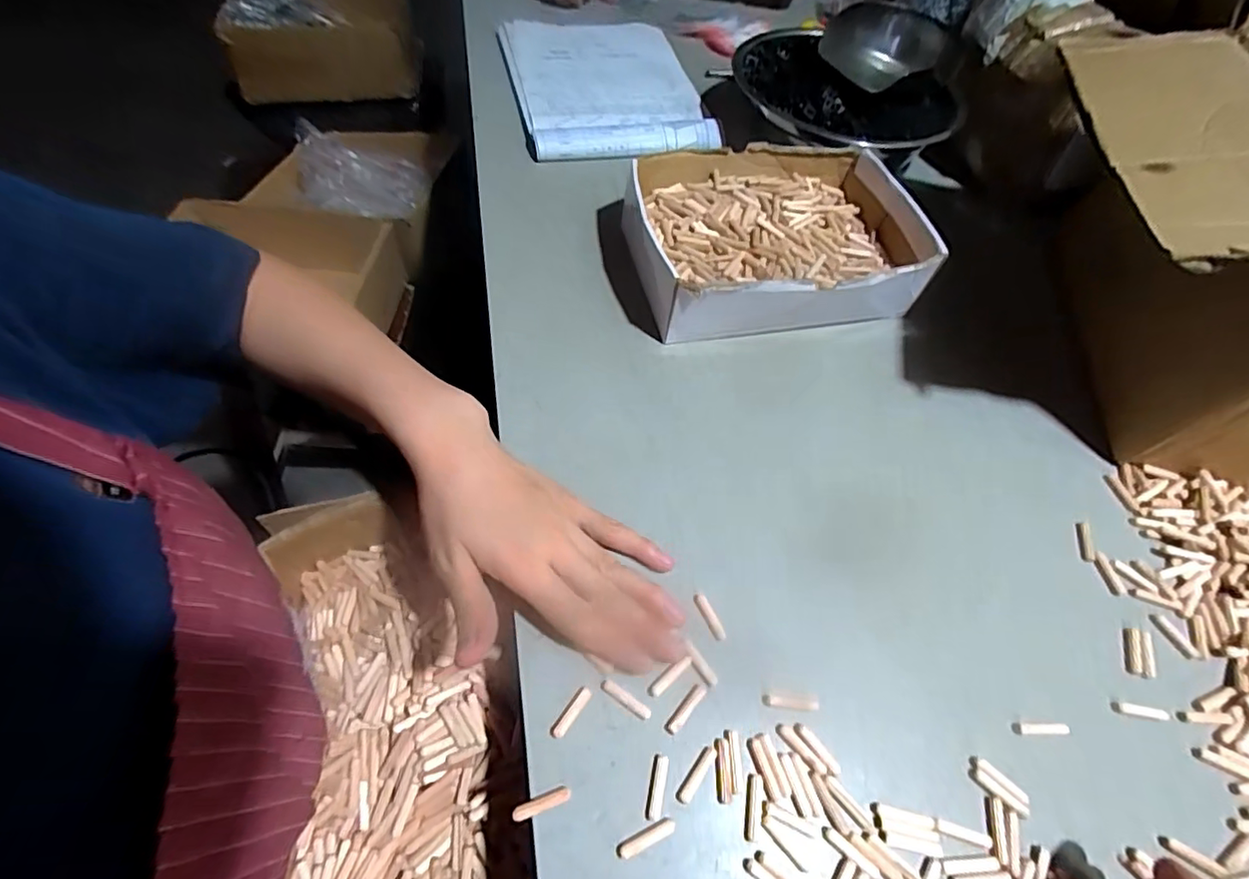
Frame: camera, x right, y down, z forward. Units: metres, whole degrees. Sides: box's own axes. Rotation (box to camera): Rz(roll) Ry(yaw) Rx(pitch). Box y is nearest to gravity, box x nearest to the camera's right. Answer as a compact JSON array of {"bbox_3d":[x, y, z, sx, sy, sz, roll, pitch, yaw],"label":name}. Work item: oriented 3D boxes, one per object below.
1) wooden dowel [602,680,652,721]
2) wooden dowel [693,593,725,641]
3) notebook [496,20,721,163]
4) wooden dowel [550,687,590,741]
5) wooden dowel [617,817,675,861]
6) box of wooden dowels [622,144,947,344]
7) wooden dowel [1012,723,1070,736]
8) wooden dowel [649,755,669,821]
[{"bbox_3d":[0.001,0.143,0.305,0.031,0.004,0.007,31,60,15],"label":"wooden dowel"},{"bbox_3d":[0.052,0.107,0.336,0.007,0.005,0.029,-22,62,-18],"label":"wooden dowel"},{"bbox_3d":[-0.025,-0.426,0.666,0.217,0.021,0.305,-10,58,-11],"label":"notebook"},{"bbox_3d":[-0.028,0.147,0.299,0.007,0.006,0.029,32,60,15],"label":"wooden dowel"},{"bbox_3d":[0.011,0.196,0.272,0.030,0.004,0.008,-20,61,-17],"label":"wooden dowel"},{"bbox_3d":[0.137,-0.185,0.501,0.235,0.061,0.193,-7,58,-9],"label":"box of wooden dowels"},{"bbox_3d":[0.241,0.167,0.320,0.031,0.005,0.007,4,57,-2],"label":"wooden dowel"},{"bbox_3d":[0.018,0.178,0.285,0.007,0.004,0.028,13,57,3],"label":"wooden dowel"}]

